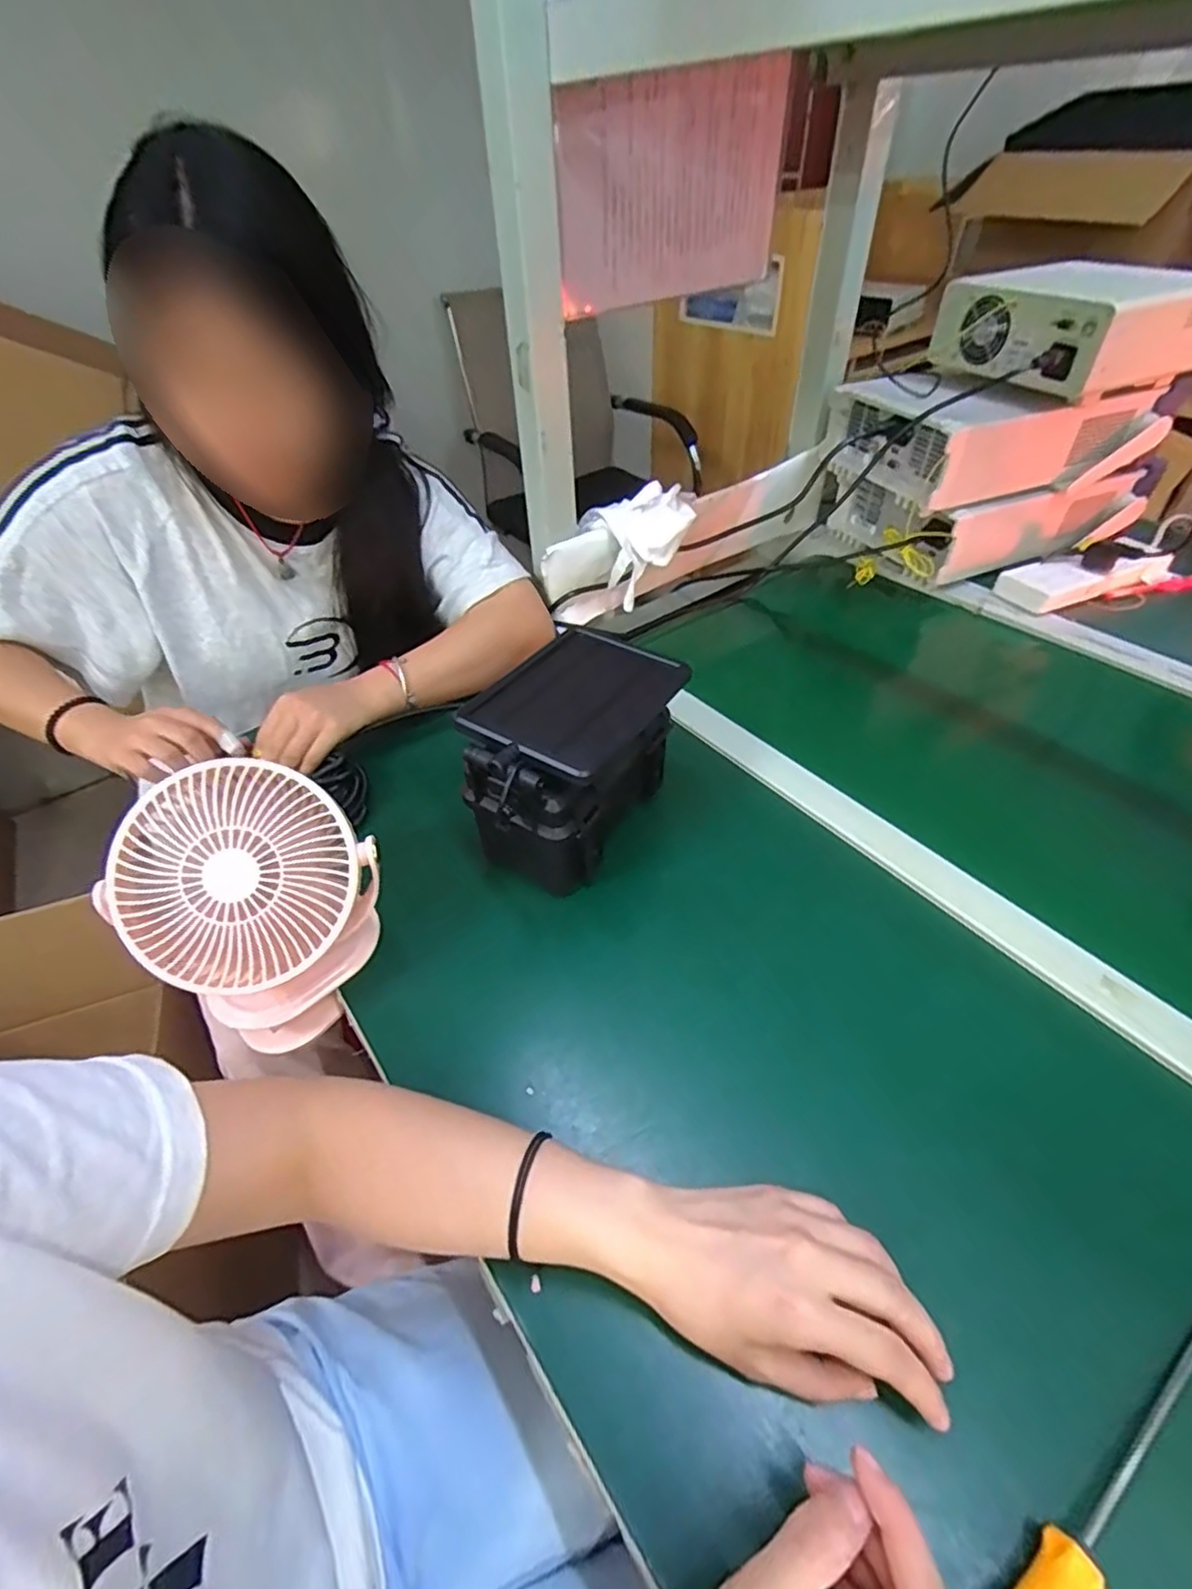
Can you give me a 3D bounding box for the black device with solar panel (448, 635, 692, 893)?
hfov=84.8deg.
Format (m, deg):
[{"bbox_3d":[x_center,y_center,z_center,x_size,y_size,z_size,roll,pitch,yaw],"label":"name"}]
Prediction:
[{"bbox_3d":[-0.021,-0.026,0.535,0.117,0.125,0.194,24,51,25],"label":"black device with solar panel"}]

